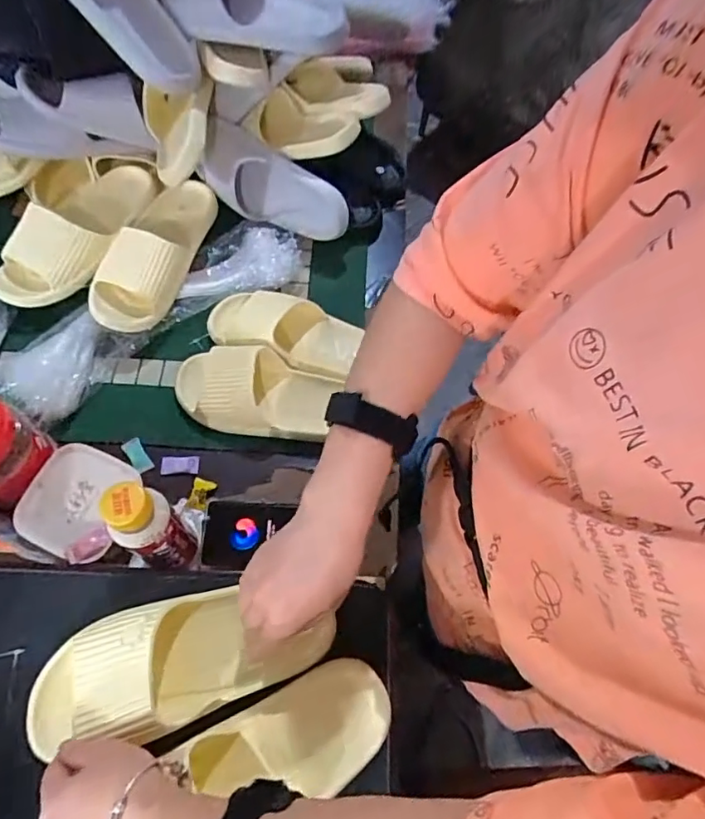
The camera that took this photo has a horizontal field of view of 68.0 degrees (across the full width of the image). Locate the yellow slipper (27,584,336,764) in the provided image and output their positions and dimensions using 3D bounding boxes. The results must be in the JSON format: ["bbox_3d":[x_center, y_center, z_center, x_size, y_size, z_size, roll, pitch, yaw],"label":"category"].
[{"bbox_3d":[-0.135,0.203,0.432,0.236,0.056,0.097,-4,64,-17],"label":"yellow slipper"}]

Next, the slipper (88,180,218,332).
[{"bbox_3d":[-0.271,-0.222,0.714,0.098,0.076,0.255,15,65,4],"label":"slipper"}]

